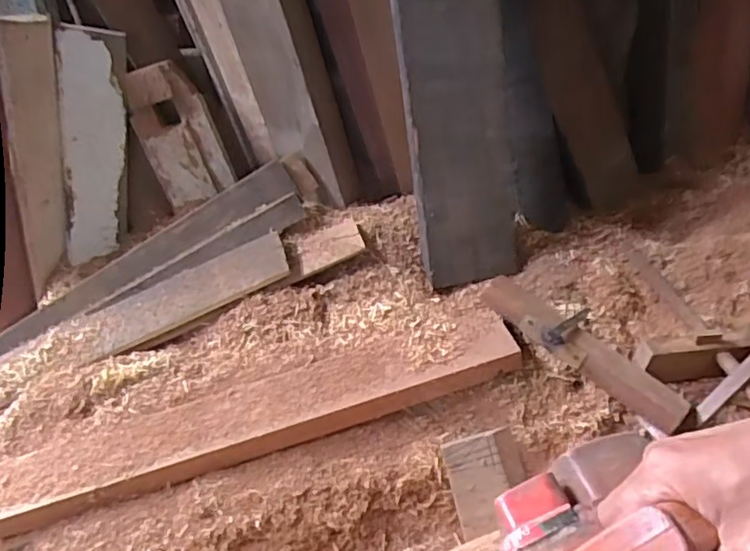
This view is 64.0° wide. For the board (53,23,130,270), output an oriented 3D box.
[{"bbox_3d":[-0.496,-0.220,1.068,0.105,0.407,0.009,0,26,-20],"label":"board"}]

